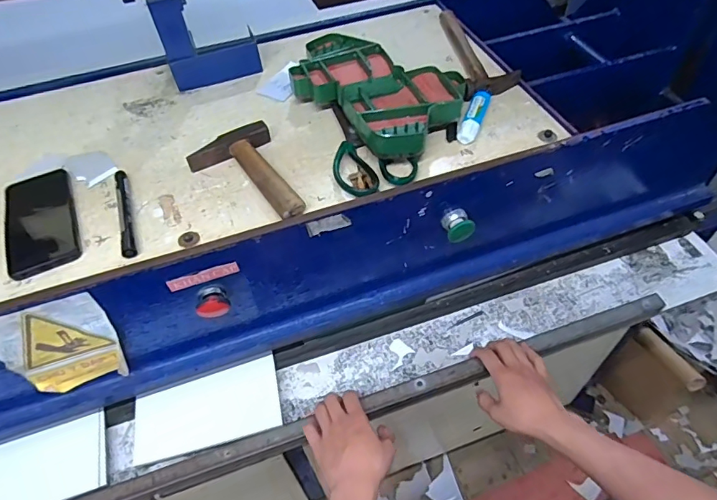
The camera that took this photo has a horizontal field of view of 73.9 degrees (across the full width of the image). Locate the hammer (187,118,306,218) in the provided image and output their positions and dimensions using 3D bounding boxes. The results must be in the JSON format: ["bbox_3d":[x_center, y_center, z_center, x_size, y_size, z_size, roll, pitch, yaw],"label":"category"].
[{"bbox_3d":[-0.142,-0.091,0.584,0.106,0.025,0.164,-21,50,-12],"label":"hammer"}]

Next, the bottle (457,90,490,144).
[{"bbox_3d":[0.158,-0.183,0.645,0.024,0.018,0.103,16,53,18],"label":"bottle"}]

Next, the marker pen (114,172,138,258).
[{"bbox_3d":[-0.280,-0.047,0.570,0.015,0.016,0.146,-19,50,-11],"label":"marker pen"}]

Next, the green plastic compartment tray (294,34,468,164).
[{"bbox_3d":[0.023,-0.231,0.670,0.171,0.034,0.278,-34,54,-22],"label":"green plastic compartment tray"}]

